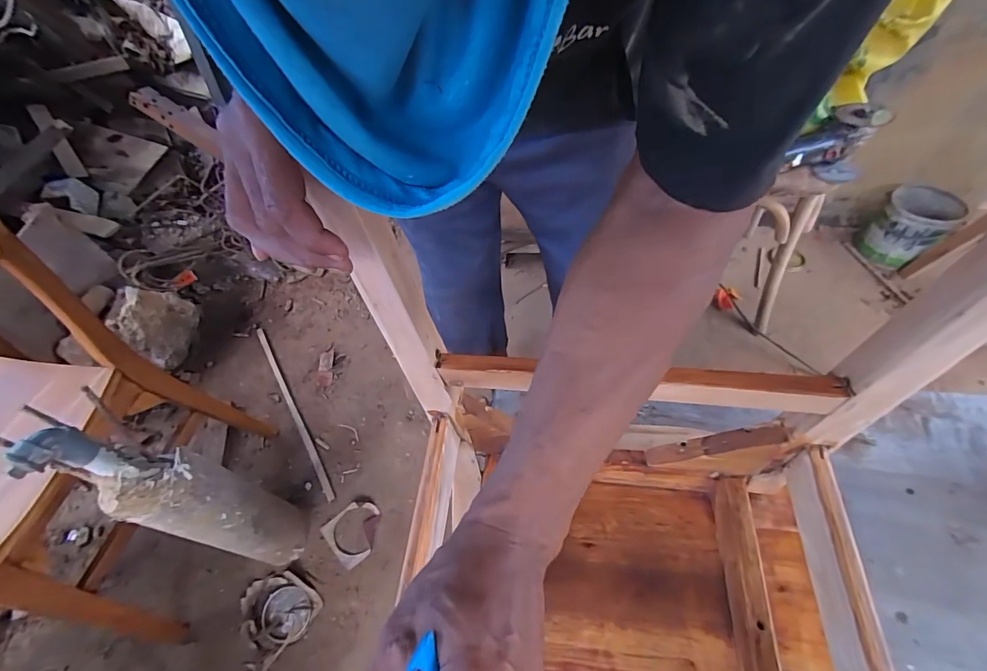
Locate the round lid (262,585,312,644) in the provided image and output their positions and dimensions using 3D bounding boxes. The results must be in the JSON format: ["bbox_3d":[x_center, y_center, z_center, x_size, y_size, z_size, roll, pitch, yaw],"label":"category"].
[{"bbox_3d":[-0.425,0.572,0.892,0.092,0.020,0.095,-2,55,3],"label":"round lid"}]

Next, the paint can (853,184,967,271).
[{"bbox_3d":[1.238,-0.319,1.317,0.174,0.192,0.171,-2,54,2],"label":"paint can"}]

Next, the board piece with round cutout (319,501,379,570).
[{"bbox_3d":[-0.304,0.433,0.963,0.118,0.013,0.113,-40,62,-21],"label":"board piece with round cutout"}]

